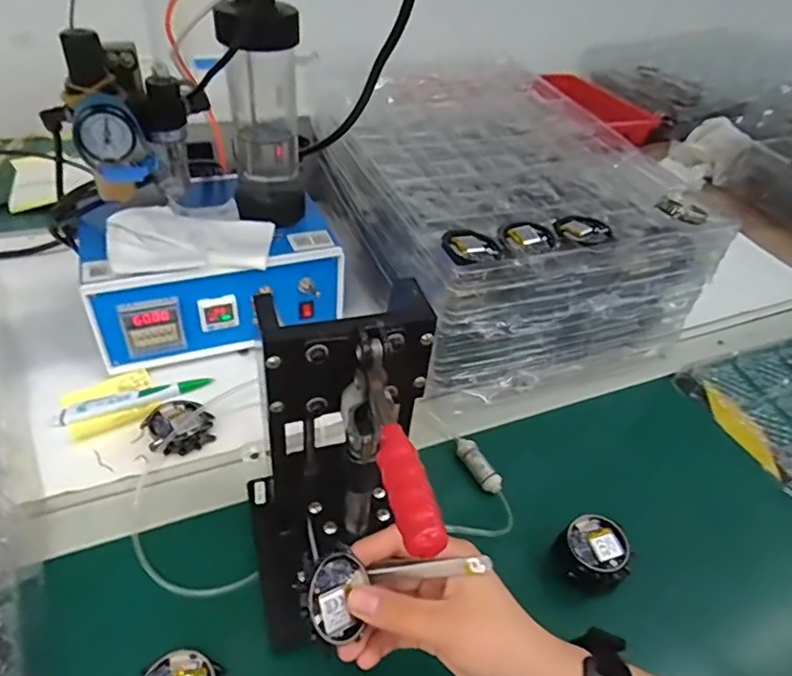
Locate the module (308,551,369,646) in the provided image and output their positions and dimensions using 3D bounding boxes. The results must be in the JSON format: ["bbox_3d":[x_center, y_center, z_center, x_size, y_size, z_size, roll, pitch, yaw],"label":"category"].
[{"bbox_3d":[-0.034,0.140,0.307,0.039,0.006,0.044,26,53,-41],"label":"module"}]

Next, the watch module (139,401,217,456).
[{"bbox_3d":[-0.187,0.079,0.491,0.053,0.022,0.049,-13,44,-21],"label":"watch module"}]

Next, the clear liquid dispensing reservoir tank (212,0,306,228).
[{"bbox_3d":[-0.119,-0.206,0.512,0.068,0.198,0.067,-3,41,-11],"label":"clear liquid dispensing reservoir tank"}]

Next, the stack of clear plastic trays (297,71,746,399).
[{"bbox_3d":[0.100,-0.163,0.669,0.308,0.154,0.445,-11,43,-20],"label":"stack of clear plastic trays"}]

